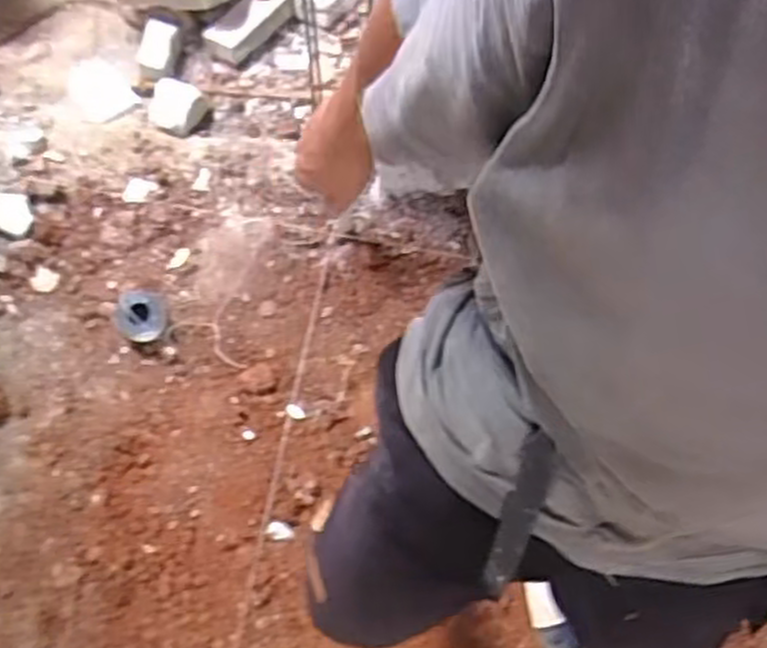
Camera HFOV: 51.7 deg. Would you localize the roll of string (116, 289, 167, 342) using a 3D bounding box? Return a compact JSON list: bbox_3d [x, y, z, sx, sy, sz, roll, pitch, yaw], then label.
[{"bbox_3d":[-0.444,-0.017,1.453,0.092,0.059,0.089,0,67,1],"label":"roll of string"}]

